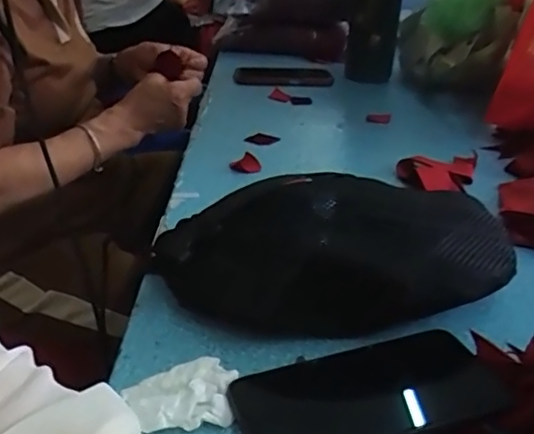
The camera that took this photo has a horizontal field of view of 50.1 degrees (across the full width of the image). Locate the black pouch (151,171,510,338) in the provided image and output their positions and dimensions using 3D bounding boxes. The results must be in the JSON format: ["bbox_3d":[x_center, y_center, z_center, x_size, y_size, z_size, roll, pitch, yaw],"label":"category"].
[{"bbox_3d":[0.054,0.029,0.445,0.266,0.078,0.121,2,30,1],"label":"black pouch"}]

